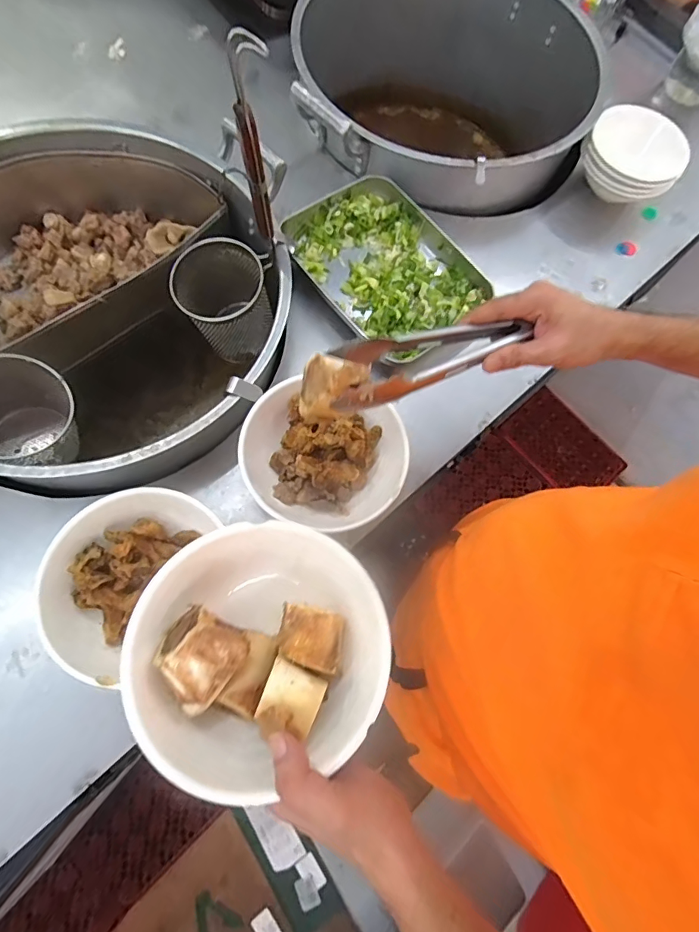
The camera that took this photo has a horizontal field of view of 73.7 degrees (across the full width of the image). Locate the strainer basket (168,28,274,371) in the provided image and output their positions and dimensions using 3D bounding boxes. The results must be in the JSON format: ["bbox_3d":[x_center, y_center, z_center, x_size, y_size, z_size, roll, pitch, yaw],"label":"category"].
[{"bbox_3d":[-0.160,-0.264,0.556,0.126,0.314,0.136,-28,79,-14],"label":"strainer basket"}]

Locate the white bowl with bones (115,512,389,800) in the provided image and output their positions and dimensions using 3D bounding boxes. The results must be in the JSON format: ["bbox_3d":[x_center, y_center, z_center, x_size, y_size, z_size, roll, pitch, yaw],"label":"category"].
[{"bbox_3d":[-0.065,0.131,0.348,0.175,0.072,0.168,0,73,-1],"label":"white bowl with bones"}]

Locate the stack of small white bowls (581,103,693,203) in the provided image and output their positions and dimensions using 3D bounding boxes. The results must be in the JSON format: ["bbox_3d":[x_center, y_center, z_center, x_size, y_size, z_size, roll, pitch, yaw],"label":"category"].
[{"bbox_3d":[0.412,-0.449,0.699,0.137,0.089,0.131,36,73,4],"label":"stack of small white bowls"}]

